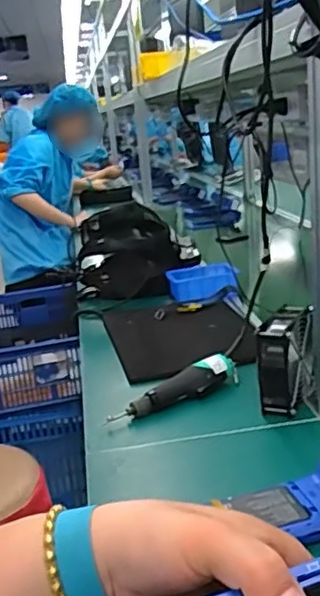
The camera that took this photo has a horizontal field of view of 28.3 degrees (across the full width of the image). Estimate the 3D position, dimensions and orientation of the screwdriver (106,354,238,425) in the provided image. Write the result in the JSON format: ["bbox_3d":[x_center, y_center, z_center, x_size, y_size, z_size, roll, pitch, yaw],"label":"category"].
[{"bbox_3d":[0.017,0.129,0.897,0.210,0.048,0.041,-13,18,-23],"label":"screwdriver"}]

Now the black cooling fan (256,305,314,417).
[{"bbox_3d":[0.172,0.082,0.856,0.058,0.116,0.112,1,18,22],"label":"black cooling fan"}]

